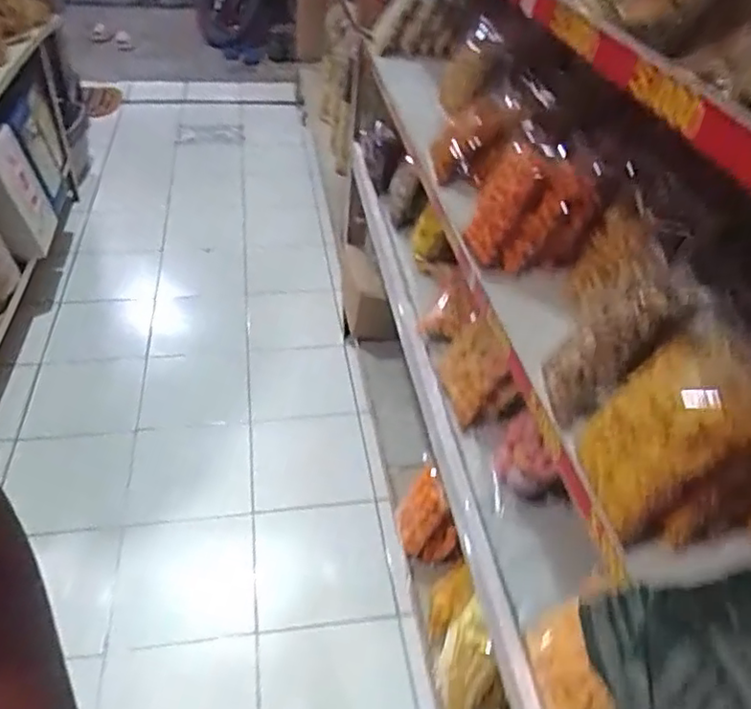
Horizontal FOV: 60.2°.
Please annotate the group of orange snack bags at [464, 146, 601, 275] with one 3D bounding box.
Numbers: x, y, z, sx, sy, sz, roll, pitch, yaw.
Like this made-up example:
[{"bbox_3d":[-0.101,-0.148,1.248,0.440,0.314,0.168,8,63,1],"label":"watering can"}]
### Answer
[{"bbox_3d":[0.190,-0.167,0.779,0.143,0.132,0.070,22,44,18],"label":"group of orange snack bags"}]

